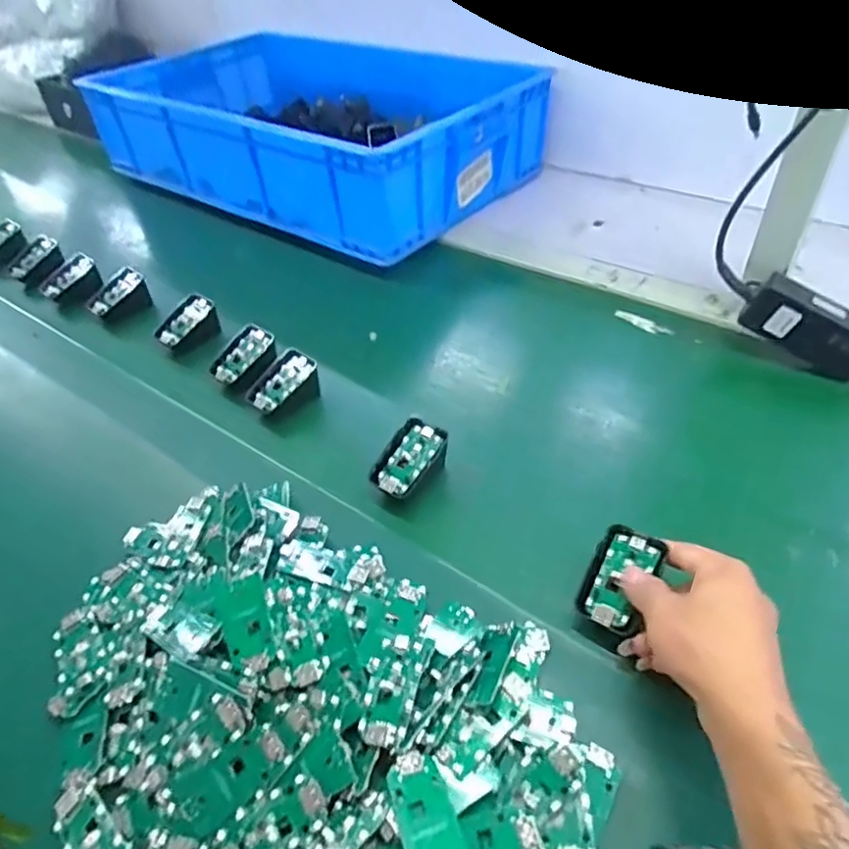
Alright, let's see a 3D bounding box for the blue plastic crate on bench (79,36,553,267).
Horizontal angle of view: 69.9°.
[{"bbox_3d":[-0.173,-0.484,0.969,0.660,0.143,0.445,29,55,29],"label":"blue plastic crate on bench"}]

